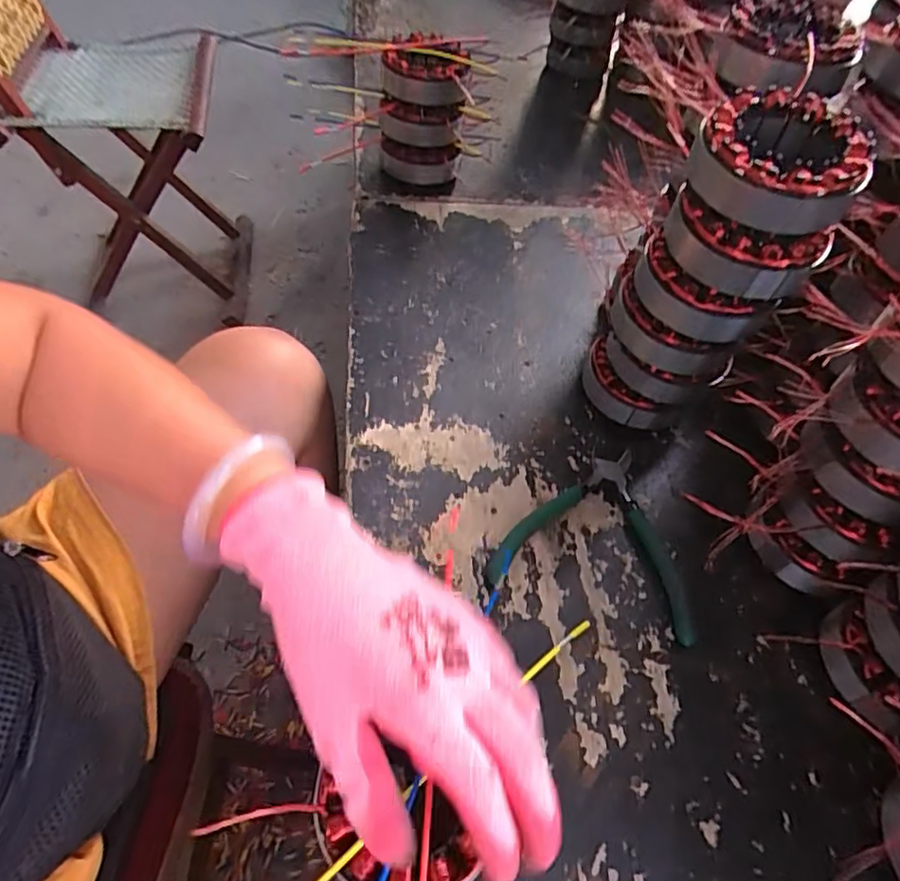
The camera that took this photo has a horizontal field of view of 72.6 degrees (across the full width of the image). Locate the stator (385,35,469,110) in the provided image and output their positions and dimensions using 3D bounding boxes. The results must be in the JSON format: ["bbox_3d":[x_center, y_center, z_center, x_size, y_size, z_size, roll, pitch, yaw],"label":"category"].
[{"bbox_3d":[-0.025,-0.378,0.623,0.085,0.044,0.075,2,53,-3],"label":"stator"}]

